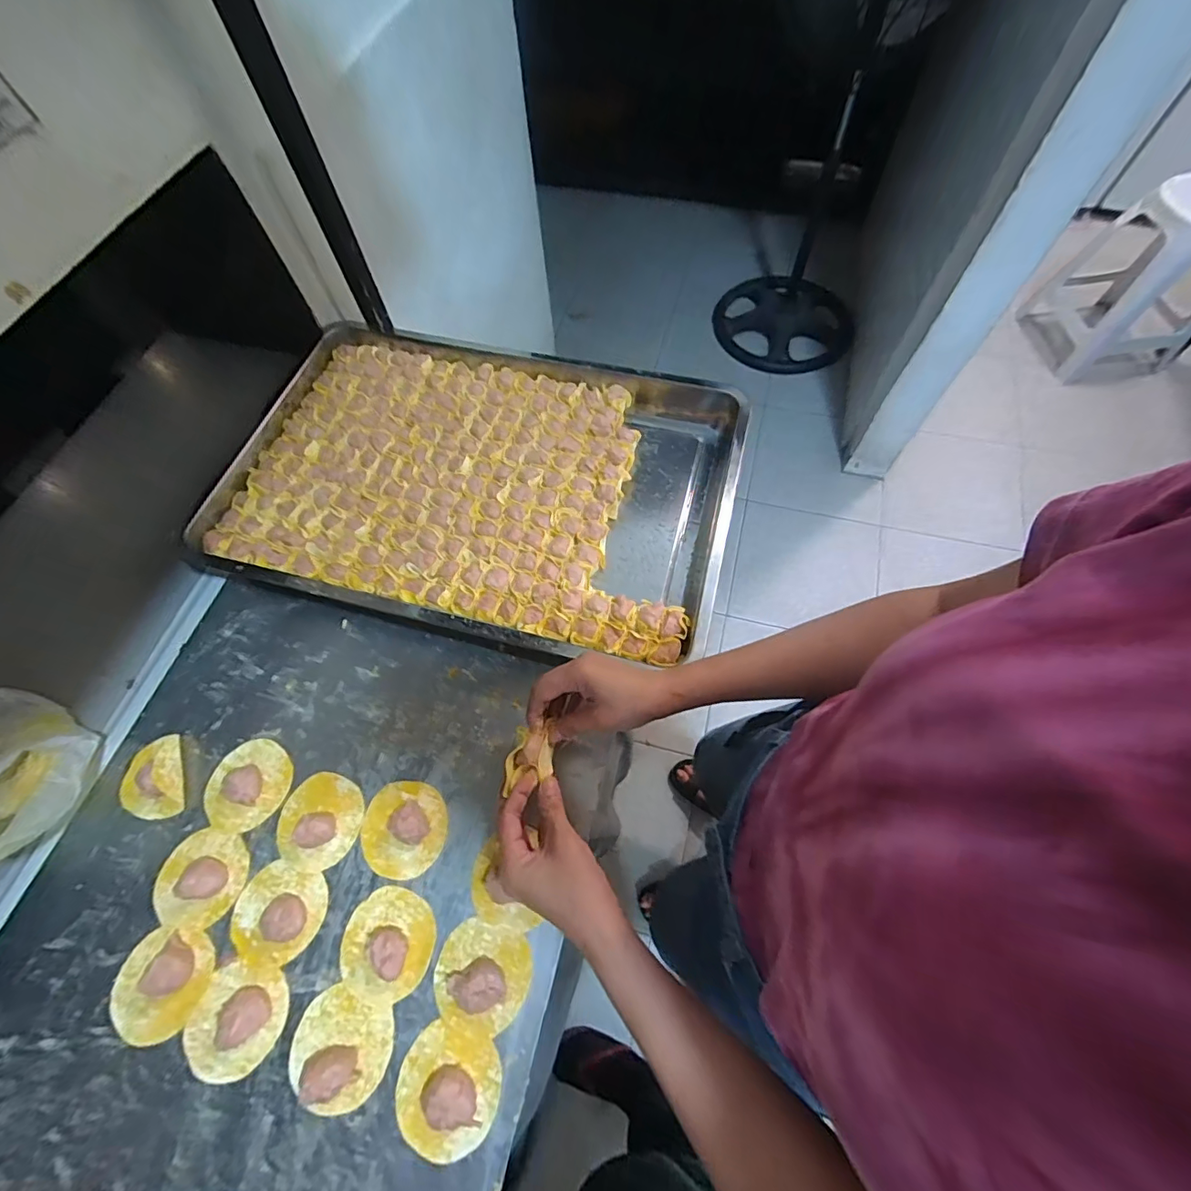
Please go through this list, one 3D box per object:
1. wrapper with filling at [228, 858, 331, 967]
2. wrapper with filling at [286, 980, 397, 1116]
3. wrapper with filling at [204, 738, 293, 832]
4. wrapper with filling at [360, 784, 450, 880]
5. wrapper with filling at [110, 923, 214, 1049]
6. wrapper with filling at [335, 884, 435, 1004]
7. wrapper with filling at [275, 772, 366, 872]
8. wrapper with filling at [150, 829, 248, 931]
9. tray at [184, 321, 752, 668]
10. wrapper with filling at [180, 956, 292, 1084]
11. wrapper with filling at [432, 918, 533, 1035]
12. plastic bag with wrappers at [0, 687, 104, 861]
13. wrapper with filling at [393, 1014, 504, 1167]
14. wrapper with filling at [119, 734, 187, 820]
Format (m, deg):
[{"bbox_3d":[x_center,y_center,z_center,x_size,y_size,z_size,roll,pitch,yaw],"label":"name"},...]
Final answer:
[{"bbox_3d":[-0.283,0.279,0.451,0.080,0.017,0.075,11,65,7],"label":"wrapper with filling"},{"bbox_3d":[-0.206,0.361,0.406,0.078,0.026,0.072,15,66,9],"label":"wrapper with filling"},{"bbox_3d":[-0.341,0.182,0.497,0.075,0.019,0.082,37,71,18],"label":"wrapper with filling"},{"bbox_3d":[-0.181,0.215,0.475,0.078,0.025,0.080,-1,64,2],"label":"wrapper with filling"},{"bbox_3d":[-0.371,0.326,0.430,0.077,0.021,0.077,8,65,5],"label":"wrapper with filling"},{"bbox_3d":[-0.180,0.296,0.436,0.078,0.020,0.078,14,66,9],"label":"wrapper with filling"},{"bbox_3d":[-0.262,0.208,0.479,0.077,0.024,0.080,-1,64,2],"label":"wrapper with filling"},{"bbox_3d":[-0.362,0.254,0.464,0.080,0.022,0.076,-1,64,2],"label":"wrapper with filling"},{"bbox_3d":[-0.141,-0.141,0.631,0.598,0.053,0.393,13,65,8],"label":"tray"},{"bbox_3d":[-0.297,0.347,0.418,0.076,0.020,0.076,7,65,5],"label":"wrapper with filling"},{"bbox_3d":[-0.095,0.315,0.425,0.077,0.022,0.073,-1,64,2],"label":"wrapper with filling"},{"bbox_3d":[-0.537,0.165,0.464,0.162,0.101,0.121,21,67,12],"label":"plastic bag with wrappers"},{"bbox_3d":[-0.116,0.384,0.394,0.078,0.020,0.076,14,66,9],"label":"wrapper with filling"},{"bbox_3d":[-0.433,0.176,0.497,0.059,0.028,0.075,-19,65,-7],"label":"wrapper with filling"}]

